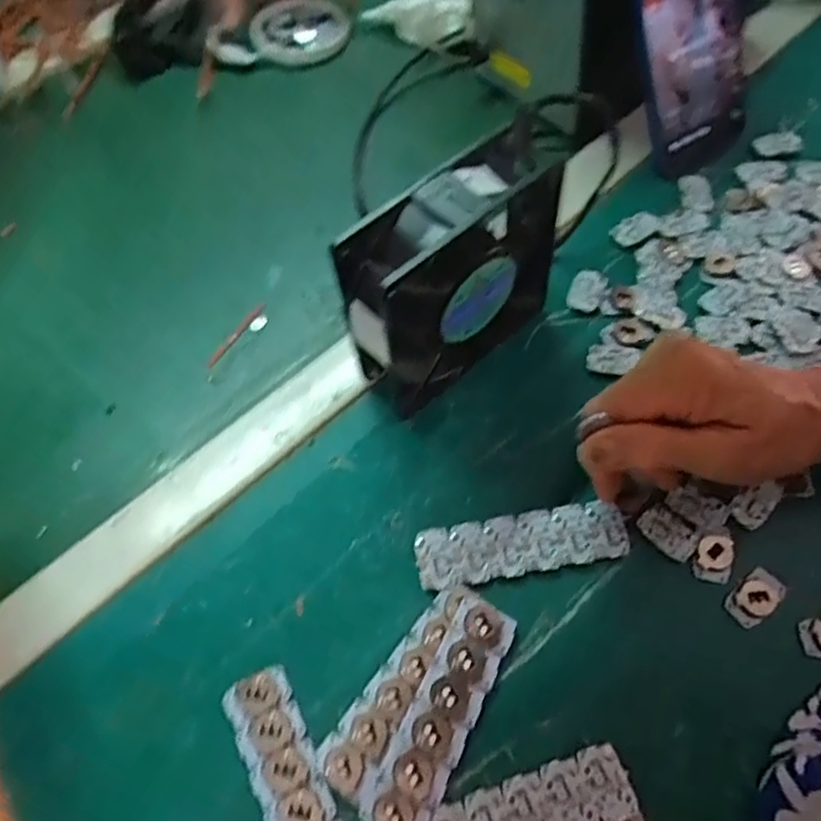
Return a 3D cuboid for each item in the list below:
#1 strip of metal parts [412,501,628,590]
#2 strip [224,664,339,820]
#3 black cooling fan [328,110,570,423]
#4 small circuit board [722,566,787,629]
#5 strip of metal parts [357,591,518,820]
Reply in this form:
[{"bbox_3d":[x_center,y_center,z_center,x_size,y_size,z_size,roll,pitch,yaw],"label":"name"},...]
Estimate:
[{"bbox_3d":[0.058,0.069,0.354,0.109,0.007,0.031,-9,62,1],"label":"strip of metal parts"},{"bbox_3d":[-0.053,0.172,0.307,0.030,0.008,0.108,-25,63,-8],"label":"strip"},{"bbox_3d":[0.024,-0.071,0.364,0.118,0.123,0.043,-38,65,-14],"label":"black cooling fan"},{"bbox_3d":[0.171,0.092,0.336,0.029,0.005,0.018,-43,66,-16],"label":"small circuit board"},{"bbox_3d":[0.015,0.140,0.315,0.030,0.006,0.108,23,67,17],"label":"strip of metal parts"}]

